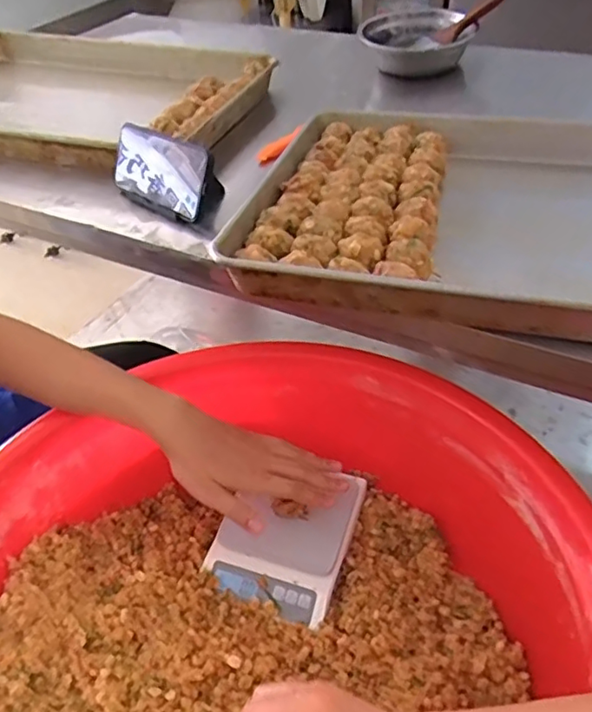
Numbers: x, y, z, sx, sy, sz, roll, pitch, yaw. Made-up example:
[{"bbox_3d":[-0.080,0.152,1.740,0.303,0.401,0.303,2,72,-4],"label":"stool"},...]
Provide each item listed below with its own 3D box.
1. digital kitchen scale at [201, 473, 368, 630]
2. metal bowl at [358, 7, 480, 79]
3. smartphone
[{"bbox_3d":[-0.011,0.202,0.687,0.146,0.028,0.179,12,46,17],"label":"digital kitchen scale"},{"bbox_3d":[0.212,-0.557,1.044,0.190,0.075,0.210,2,44,7],"label":"metal bowl"},{"bbox_3d":[-0.159,-0.215,0.678,0.168,0.078,0.013,30,22,33],"label":"smartphone"}]

